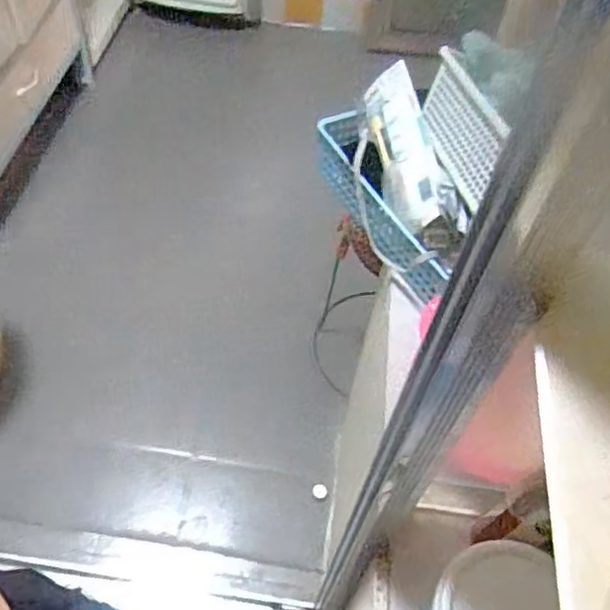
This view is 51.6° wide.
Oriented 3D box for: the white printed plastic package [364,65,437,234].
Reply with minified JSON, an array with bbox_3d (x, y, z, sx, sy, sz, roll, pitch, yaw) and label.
[{"bbox_3d":[0.137,-0.203,0.835,0.040,0.084,0.232,8,64,-41],"label":"white printed plastic package"}]

